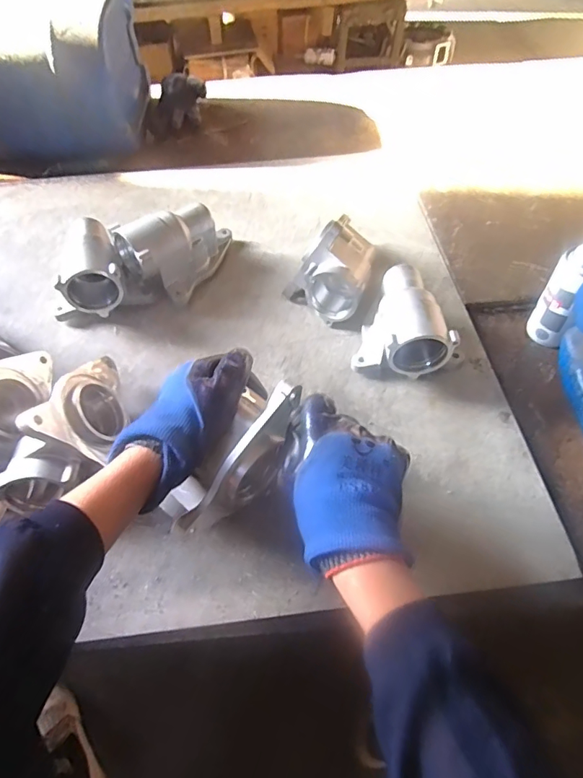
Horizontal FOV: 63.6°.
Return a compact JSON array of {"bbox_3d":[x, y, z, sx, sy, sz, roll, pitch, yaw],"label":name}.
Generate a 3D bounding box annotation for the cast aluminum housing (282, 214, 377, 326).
[{"bbox_3d":[0.053,-0.172,0.652,0.110,0.110,0.144,13,58,10],"label":"cast aluminum housing"}]

